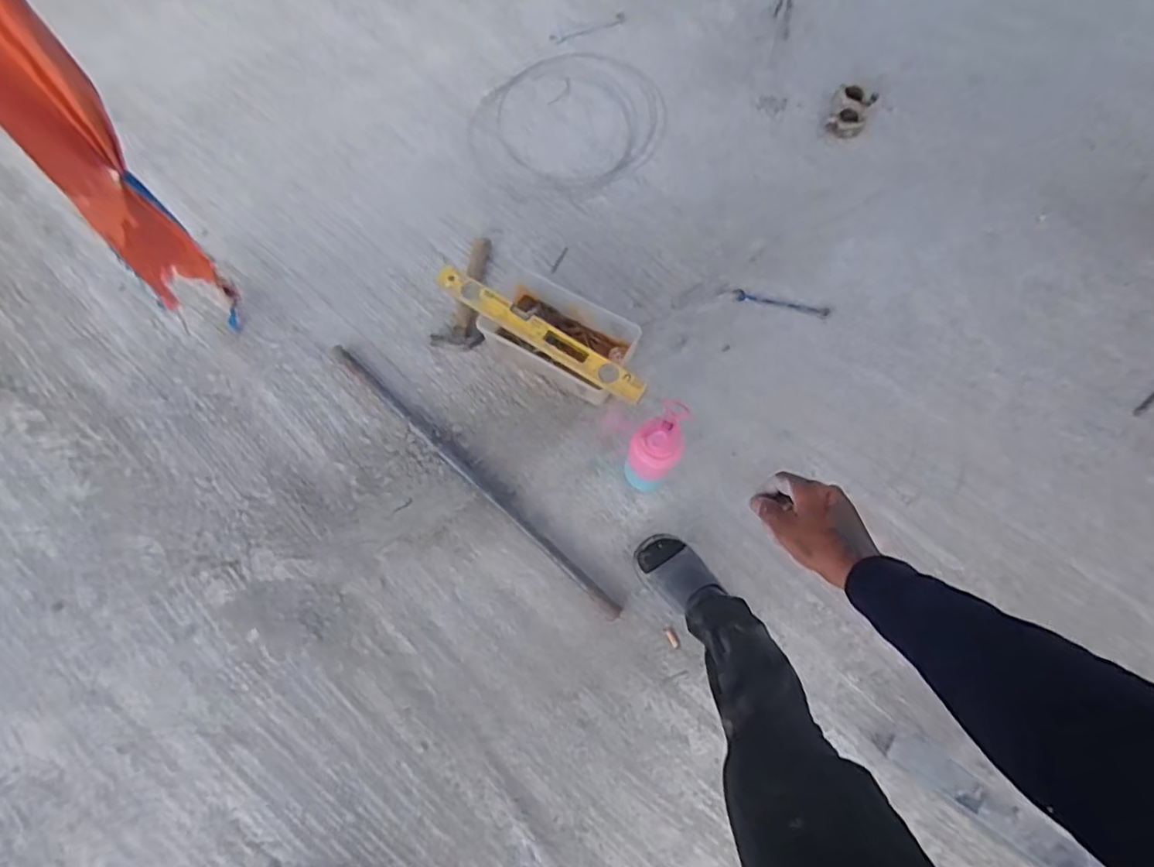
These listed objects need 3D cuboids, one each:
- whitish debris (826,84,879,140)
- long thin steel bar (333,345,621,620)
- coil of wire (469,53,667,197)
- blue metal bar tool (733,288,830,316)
[{"bbox_3d":[0.627,-0.740,1.363,0.086,0.028,0.144,28,76,9],"label":"whitish debris"},{"bbox_3d":[-0.216,0.081,1.170,0.785,0.021,0.031,41,78,13],"label":"long thin steel bar"},{"bbox_3d":[-0.027,-0.751,1.430,0.465,0.025,0.412,-28,74,-7],"label":"coil of wire"},{"bbox_3d":[0.437,-0.276,1.263,0.200,0.013,0.030,17,74,7],"label":"blue metal bar tool"}]

